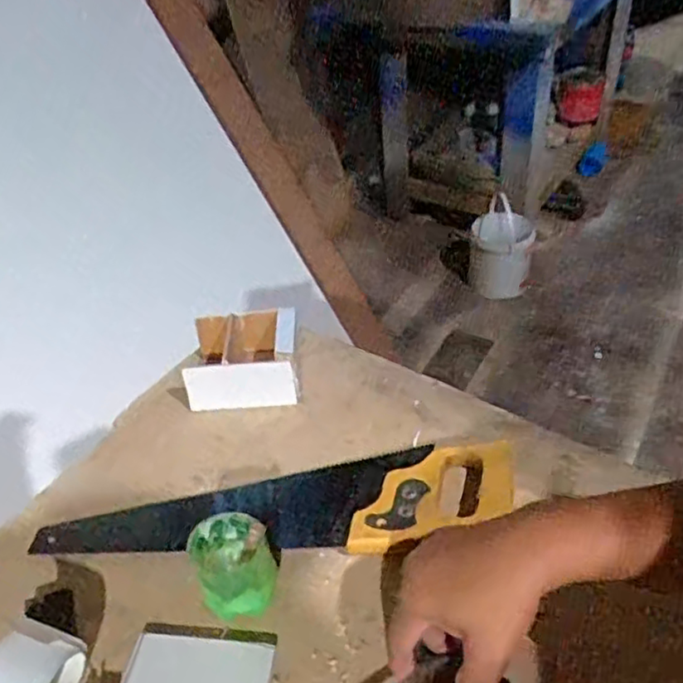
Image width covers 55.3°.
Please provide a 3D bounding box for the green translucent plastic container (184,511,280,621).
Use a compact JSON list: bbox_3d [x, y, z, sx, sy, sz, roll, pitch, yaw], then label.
[{"bbox_3d":[-0.079,0.173,0.493,0.058,0.074,0.067,-21,48,-20],"label":"green translucent plastic container"}]

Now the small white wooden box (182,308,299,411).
[{"bbox_3d":[-0.102,0.019,0.682,0.113,0.063,0.094,-6,40,0],"label":"small white wooden box"}]

